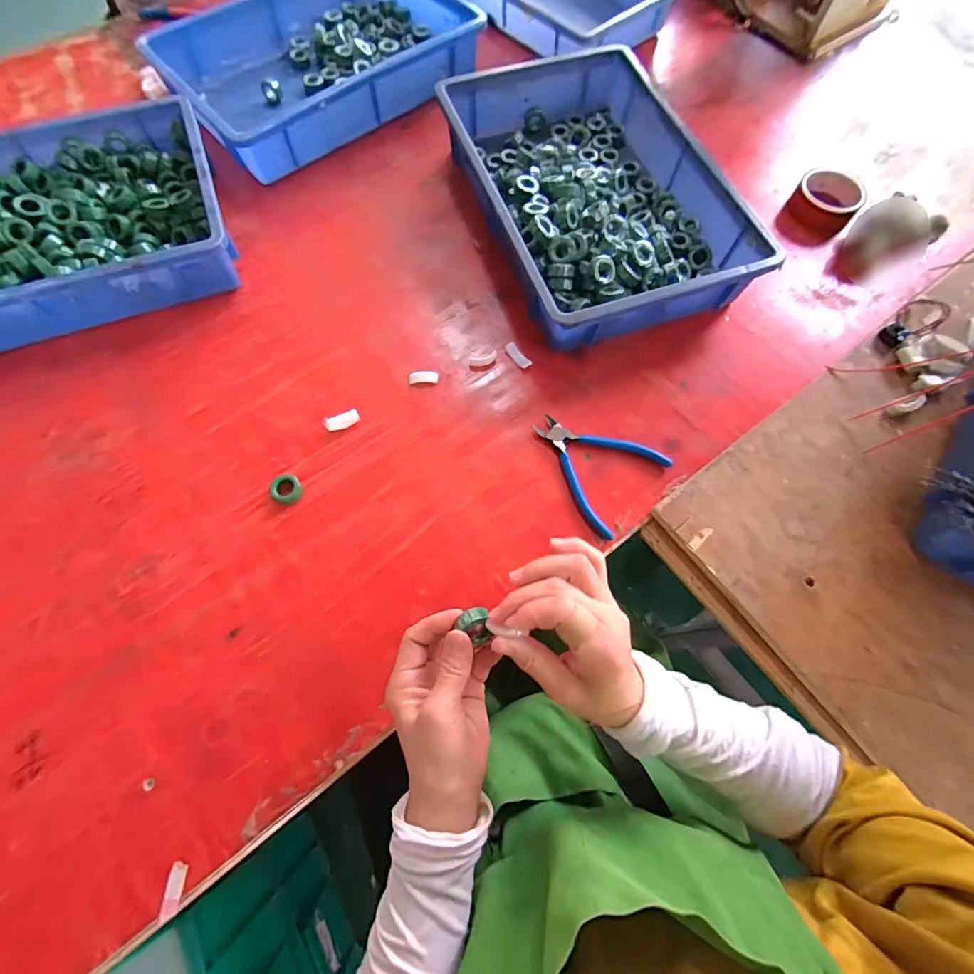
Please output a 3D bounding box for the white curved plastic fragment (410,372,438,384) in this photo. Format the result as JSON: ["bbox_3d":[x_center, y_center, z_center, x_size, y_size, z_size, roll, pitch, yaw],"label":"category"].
[{"bbox_3d":[-0.075,-0.130,0.548,0.034,0.004,0.015,-2,69,-1],"label":"white curved plastic fragment"}]

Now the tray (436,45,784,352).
[{"bbox_3d":[0.132,-0.391,0.612,0.280,0.083,0.434,-19,70,-8],"label":"tray"}]

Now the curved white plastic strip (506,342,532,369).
[{"bbox_3d":[0.038,-0.161,0.564,0.016,0.007,0.042,-29,72,-11],"label":"curved white plastic strip"}]

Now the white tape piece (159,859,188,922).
[{"bbox_3d":[-0.255,0.330,0.376,0.011,0.007,0.038,1,69,0],"label":"white tape piece"}]

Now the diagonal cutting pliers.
[{"bbox_3d":[0.113,-0.026,0.512,0.138,0.014,0.115,37,73,13],"label":"diagonal cutting pliers"}]

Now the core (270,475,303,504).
[{"bbox_3d":[-0.214,0.003,0.492,0.031,0.012,0.030,0,69,0],"label":"core"}]

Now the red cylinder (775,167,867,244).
[{"bbox_3d":[0.470,-0.396,0.653,0.088,0.044,0.103,39,73,14],"label":"red cylinder"}]

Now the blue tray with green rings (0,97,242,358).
[{"bbox_3d":[-0.558,-0.318,0.590,0.439,0.091,0.294,-20,70,-8],"label":"blue tray with green rings"}]

